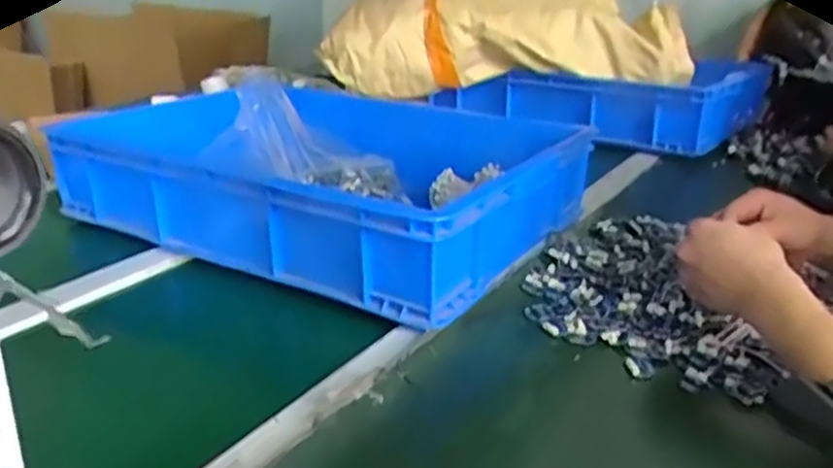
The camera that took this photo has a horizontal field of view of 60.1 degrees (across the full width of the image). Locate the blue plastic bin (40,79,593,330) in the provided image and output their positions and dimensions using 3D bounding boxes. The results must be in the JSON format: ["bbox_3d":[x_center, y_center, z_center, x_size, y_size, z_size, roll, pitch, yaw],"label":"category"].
[{"bbox_3d":[-0.110,-0.087,0.945,0.559,0.138,0.403,15,25,28],"label":"blue plastic bin"}]

